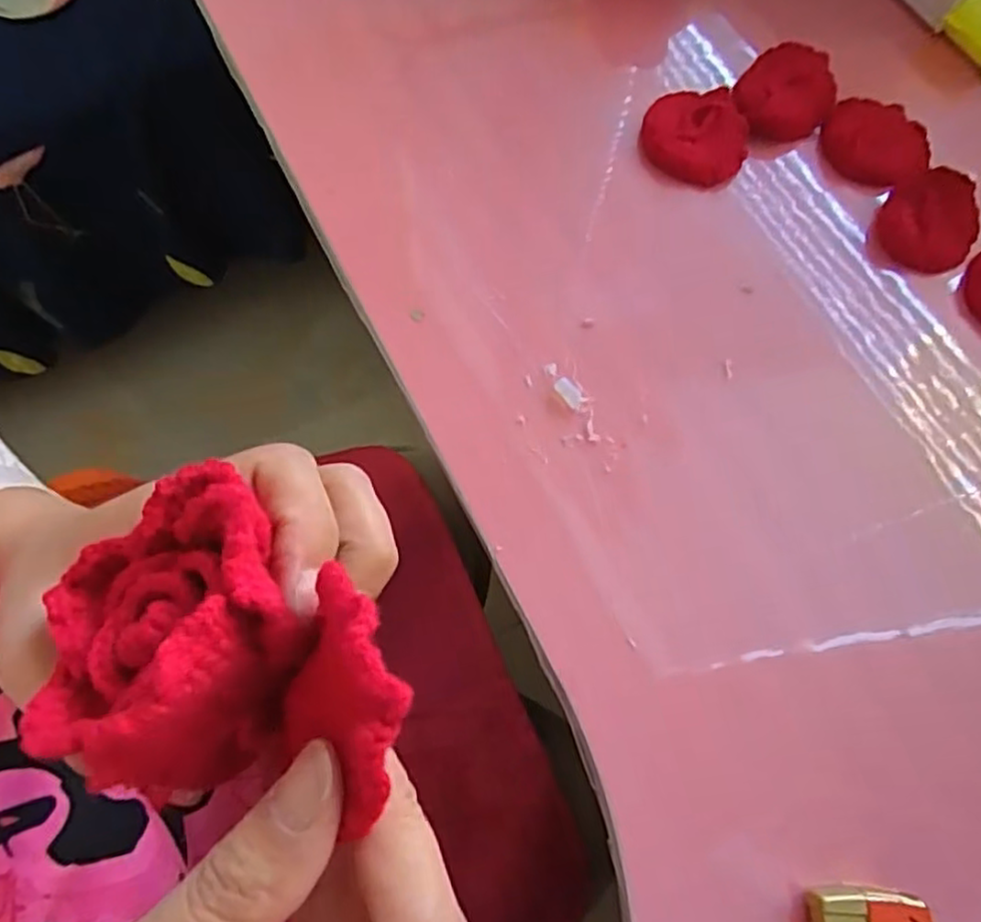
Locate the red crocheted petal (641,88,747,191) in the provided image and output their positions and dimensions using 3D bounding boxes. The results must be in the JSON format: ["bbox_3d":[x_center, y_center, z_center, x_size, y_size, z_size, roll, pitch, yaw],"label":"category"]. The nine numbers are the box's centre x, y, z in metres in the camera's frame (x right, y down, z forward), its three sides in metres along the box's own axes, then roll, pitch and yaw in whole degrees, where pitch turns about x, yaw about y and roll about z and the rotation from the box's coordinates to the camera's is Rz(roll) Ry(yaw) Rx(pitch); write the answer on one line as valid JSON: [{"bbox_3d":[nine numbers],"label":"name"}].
[{"bbox_3d":[0.102,-0.162,0.338,0.050,0.015,0.047,1,70,-3],"label":"red crocheted petal"}]

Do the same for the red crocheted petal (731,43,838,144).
[{"bbox_3d":[0.148,-0.184,0.341,0.045,0.019,0.045,1,70,-3],"label":"red crocheted petal"}]

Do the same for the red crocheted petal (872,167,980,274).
[{"bbox_3d":[0.207,-0.112,0.319,0.046,0.019,0.041,-41,77,-16],"label":"red crocheted petal"}]

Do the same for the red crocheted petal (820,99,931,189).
[{"bbox_3d":[0.192,-0.160,0.341,0.040,0.015,0.051,-42,77,-16],"label":"red crocheted petal"}]

